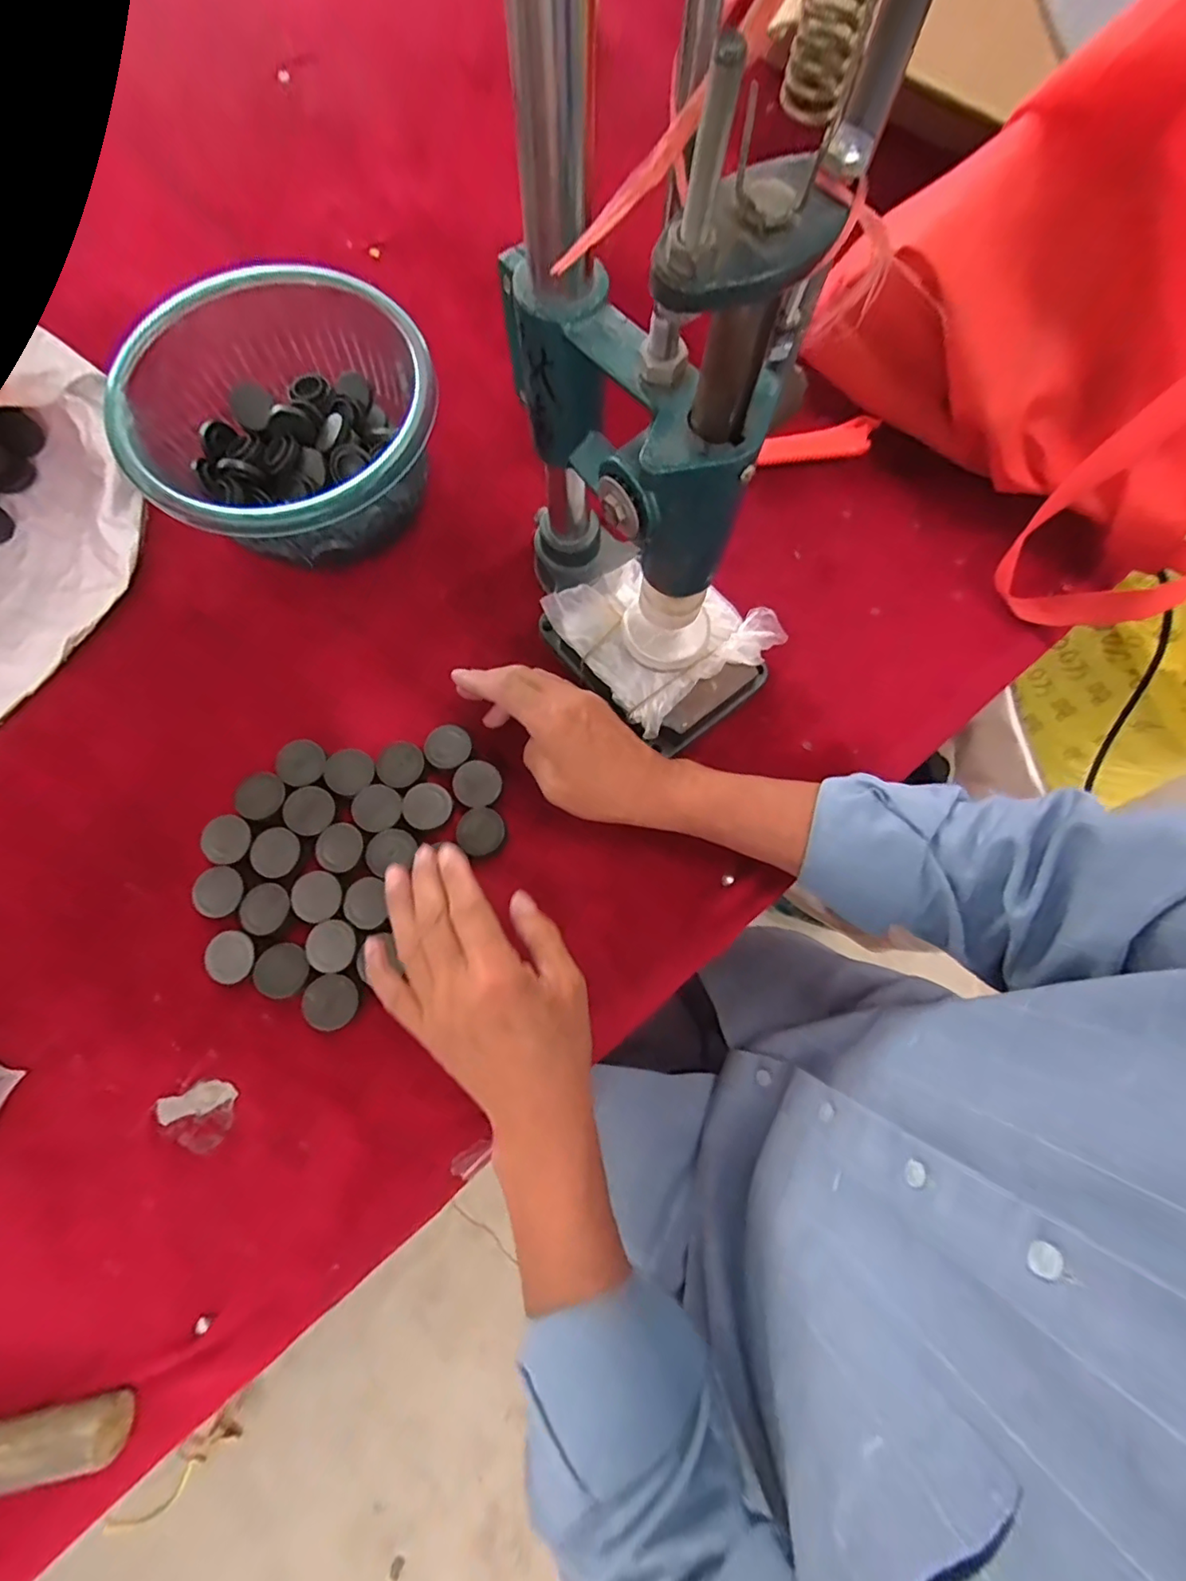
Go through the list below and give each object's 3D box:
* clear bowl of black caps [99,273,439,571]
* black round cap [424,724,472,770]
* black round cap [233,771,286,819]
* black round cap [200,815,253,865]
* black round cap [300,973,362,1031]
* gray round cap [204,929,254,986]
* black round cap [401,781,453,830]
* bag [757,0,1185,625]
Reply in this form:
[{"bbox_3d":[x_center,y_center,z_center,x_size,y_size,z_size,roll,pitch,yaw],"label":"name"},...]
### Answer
[{"bbox_3d":[-0.217,-0.259,0.419,0.201,0.091,0.195,0,76,-1],"label":"clear bowl of black caps"},{"bbox_3d":[-0.102,-0.030,0.401,0.030,0.009,0.032,0,76,-1],"label":"black round cap"},{"bbox_3d":[-0.226,0.006,0.393,0.031,0.019,0.033,0,76,-1],"label":"black round cap"},{"bbox_3d":[-0.244,0.034,0.383,0.030,0.017,0.031,0,76,-1],"label":"black round cap"},{"bbox_3d":[-0.165,0.133,0.360,0.033,0.015,0.032,34,78,7],"label":"black round cap"},{"bbox_3d":[-0.232,0.107,0.364,0.032,0.009,0.031,0,76,-1],"label":"gray round cap"},{"bbox_3d":[-0.113,0.011,0.388,0.032,0.004,0.032,0,76,-1],"label":"black round cap"},{"bbox_3d":[0.332,-0.313,0.378,0.319,0.222,0.210,37,78,7],"label":"bag"}]

